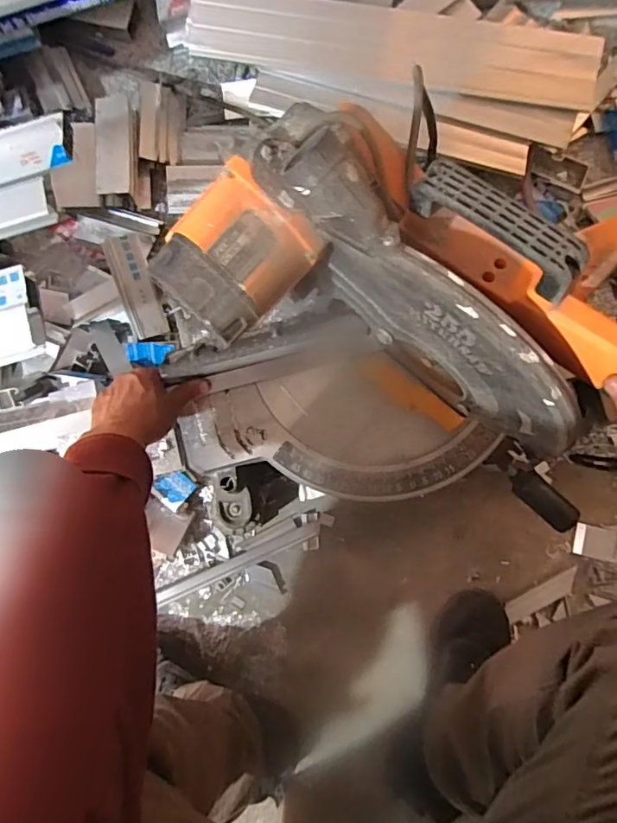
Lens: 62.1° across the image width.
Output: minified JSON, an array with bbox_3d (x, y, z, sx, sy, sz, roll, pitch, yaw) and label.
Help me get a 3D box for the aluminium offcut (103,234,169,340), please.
[{"bbox_3d":[-0.225,-0.164,0.679,0.045,0.010,0.131,-25,111,-30],"label":"aluminium offcut"}]

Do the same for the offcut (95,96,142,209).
[{"bbox_3d":[-0.264,-0.367,0.715,0.052,0.042,0.137,1,83,0],"label":"offcut"}]

